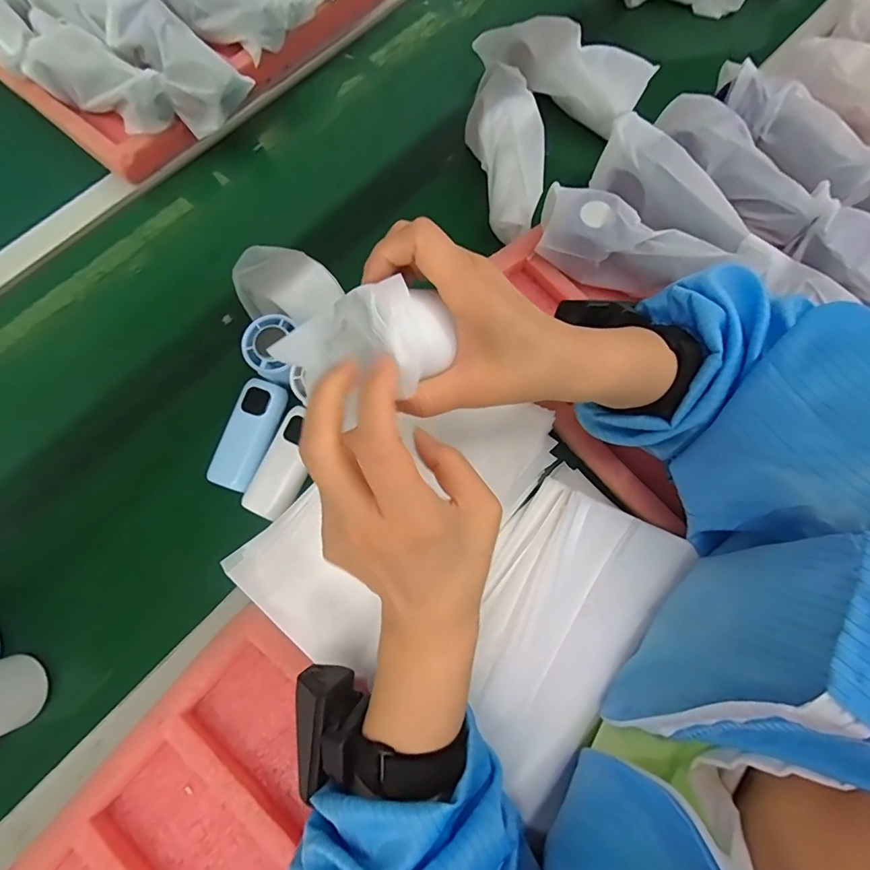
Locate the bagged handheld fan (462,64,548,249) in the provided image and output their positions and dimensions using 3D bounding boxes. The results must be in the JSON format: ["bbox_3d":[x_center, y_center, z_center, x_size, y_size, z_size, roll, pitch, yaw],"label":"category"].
[{"bbox_3d":[0.074,-0.288,0.481,0.069,0.049,0.180,-3,73,-1],"label":"bagged handheld fan"}]

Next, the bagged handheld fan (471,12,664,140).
[{"bbox_3d":[0.136,-0.404,0.513,0.187,0.055,0.050,30,75,9],"label":"bagged handheld fan"}]

